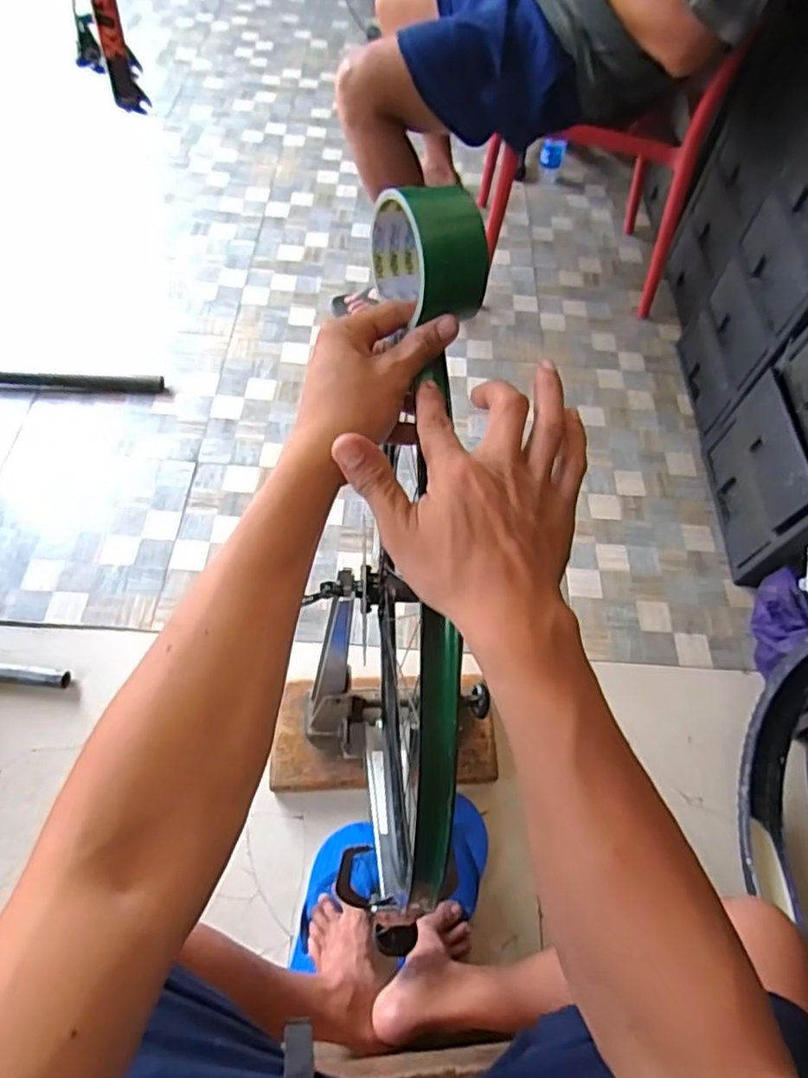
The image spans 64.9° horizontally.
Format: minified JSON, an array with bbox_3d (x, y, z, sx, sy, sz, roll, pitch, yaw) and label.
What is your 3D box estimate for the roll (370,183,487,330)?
[{"bbox_3d":[0.017,-0.196,0.428,0.052,0.083,0.089,-19,63,-15],"label":"roll"}]

